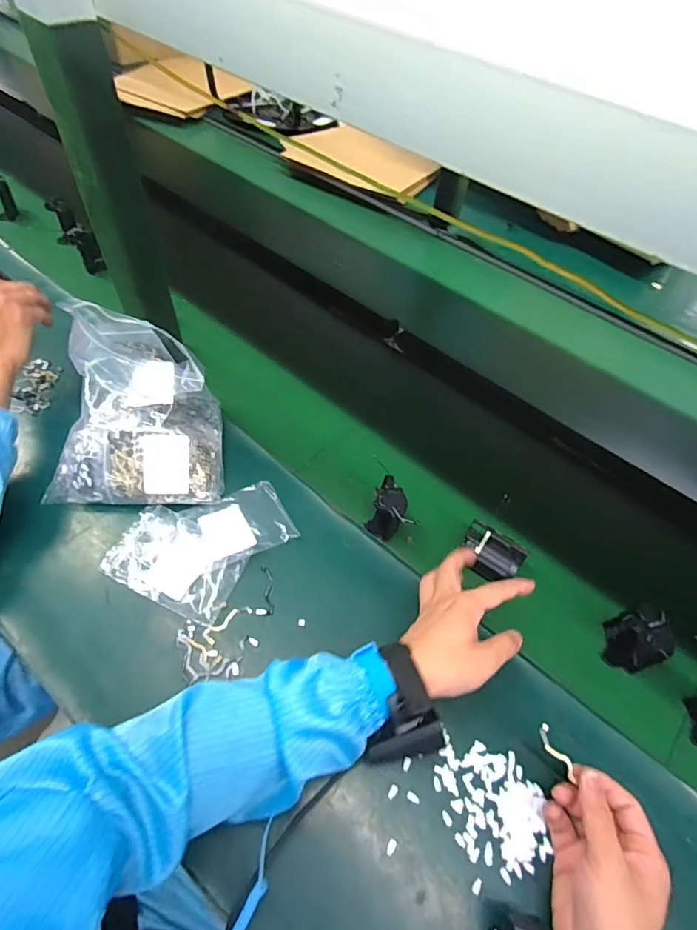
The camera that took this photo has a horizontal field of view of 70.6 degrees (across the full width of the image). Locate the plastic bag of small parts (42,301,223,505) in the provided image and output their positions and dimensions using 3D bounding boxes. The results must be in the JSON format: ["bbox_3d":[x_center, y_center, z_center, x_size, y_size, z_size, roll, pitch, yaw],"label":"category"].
[{"bbox_3d":[-0.250,-0.060,0.584,0.189,0.156,0.173,7,54,3],"label":"plastic bag of small parts"}]

